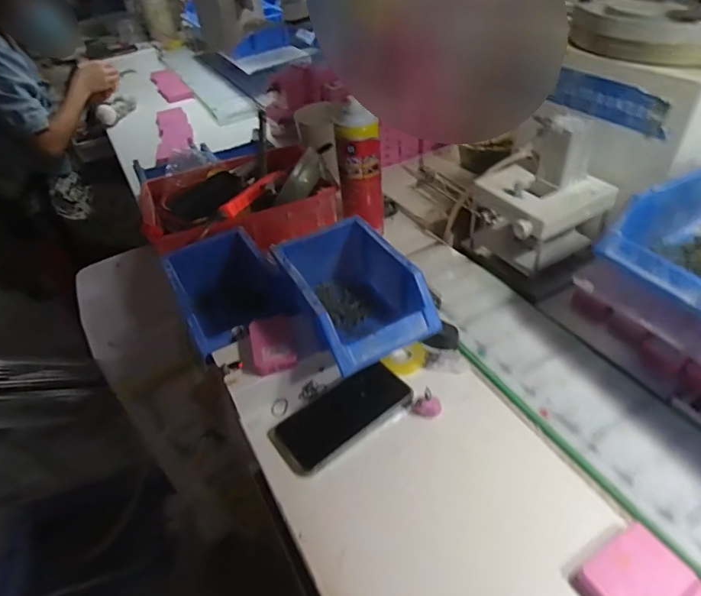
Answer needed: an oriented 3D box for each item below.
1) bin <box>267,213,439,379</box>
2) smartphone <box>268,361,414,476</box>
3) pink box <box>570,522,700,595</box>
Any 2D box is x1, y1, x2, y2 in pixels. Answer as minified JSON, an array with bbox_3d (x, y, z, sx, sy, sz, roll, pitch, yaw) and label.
[{"bbox_3d":[0.001,-0.002,0.528,0.126,0.077,0.172,-24,45,-19],"label":"bin"},{"bbox_3d":[-0.007,0.126,0.509,0.152,0.013,0.070,-28,46,-22],"label":"smartphone"},{"bbox_3d":[0.223,0.222,0.370,0.075,0.018,0.053,-24,45,-19],"label":"pink box"}]

